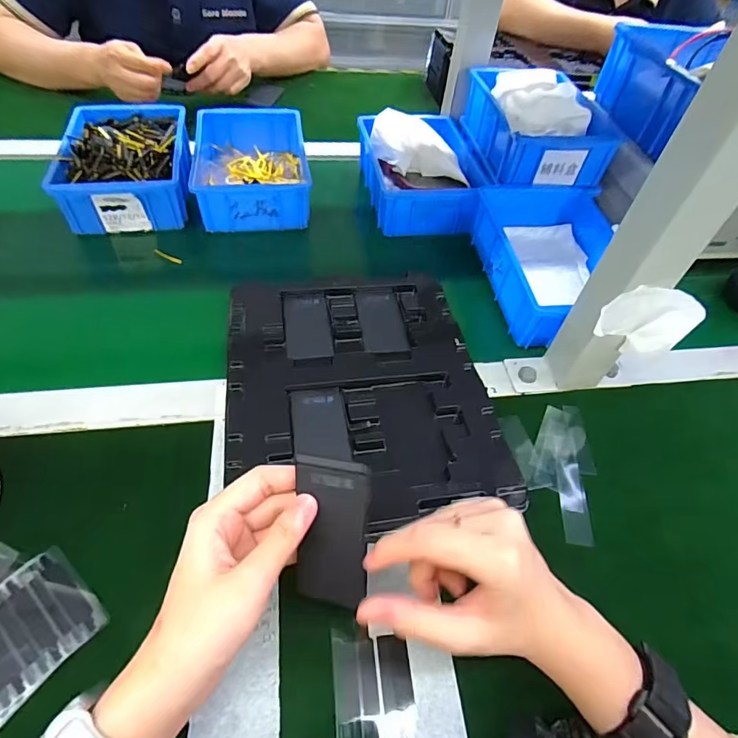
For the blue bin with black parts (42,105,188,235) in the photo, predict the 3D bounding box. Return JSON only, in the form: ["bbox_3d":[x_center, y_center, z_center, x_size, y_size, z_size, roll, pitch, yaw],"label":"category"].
[{"bbox_3d":[-0.298,-0.258,0.575,0.138,0.060,0.201,-7,53,-11],"label":"blue bin with black parts"}]

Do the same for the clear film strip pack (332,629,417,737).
[{"bbox_3d":[0.003,0.193,0.280,0.047,0.004,0.060,-2,52,-7],"label":"clear film strip pack"}]

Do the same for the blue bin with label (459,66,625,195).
[{"bbox_3d":[0.221,-0.314,0.593,0.152,0.072,0.208,-3,52,-8],"label":"blue bin with label"}]

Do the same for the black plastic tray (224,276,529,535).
[{"bbox_3d":[-0.012,0.007,0.409,0.220,0.019,0.268,-6,52,-10],"label":"black plastic tray"}]

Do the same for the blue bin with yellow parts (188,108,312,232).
[{"bbox_3d":[-0.154,-0.265,0.593,0.136,0.056,0.206,-5,52,-10],"label":"blue bin with yellow parts"}]

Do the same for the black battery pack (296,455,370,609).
[{"bbox_3d":[-0.022,0.093,0.260,0.045,0.084,0.005,4,6,27],"label":"black battery pack"}]

